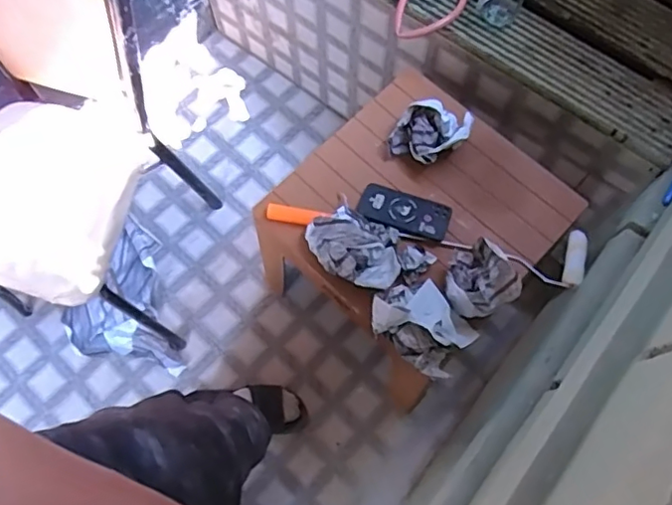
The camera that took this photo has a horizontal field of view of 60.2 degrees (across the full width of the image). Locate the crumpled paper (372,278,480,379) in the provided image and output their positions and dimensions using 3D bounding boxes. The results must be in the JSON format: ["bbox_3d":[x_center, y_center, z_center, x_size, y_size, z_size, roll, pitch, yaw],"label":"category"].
[{"bbox_3d":[0.144,0.118,0.961,0.169,0.090,0.121,39,74,13],"label":"crumpled paper"}]

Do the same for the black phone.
[{"bbox_3d":[0.127,-0.074,1.076,0.171,0.013,0.085,17,71,6],"label":"black phone"}]

